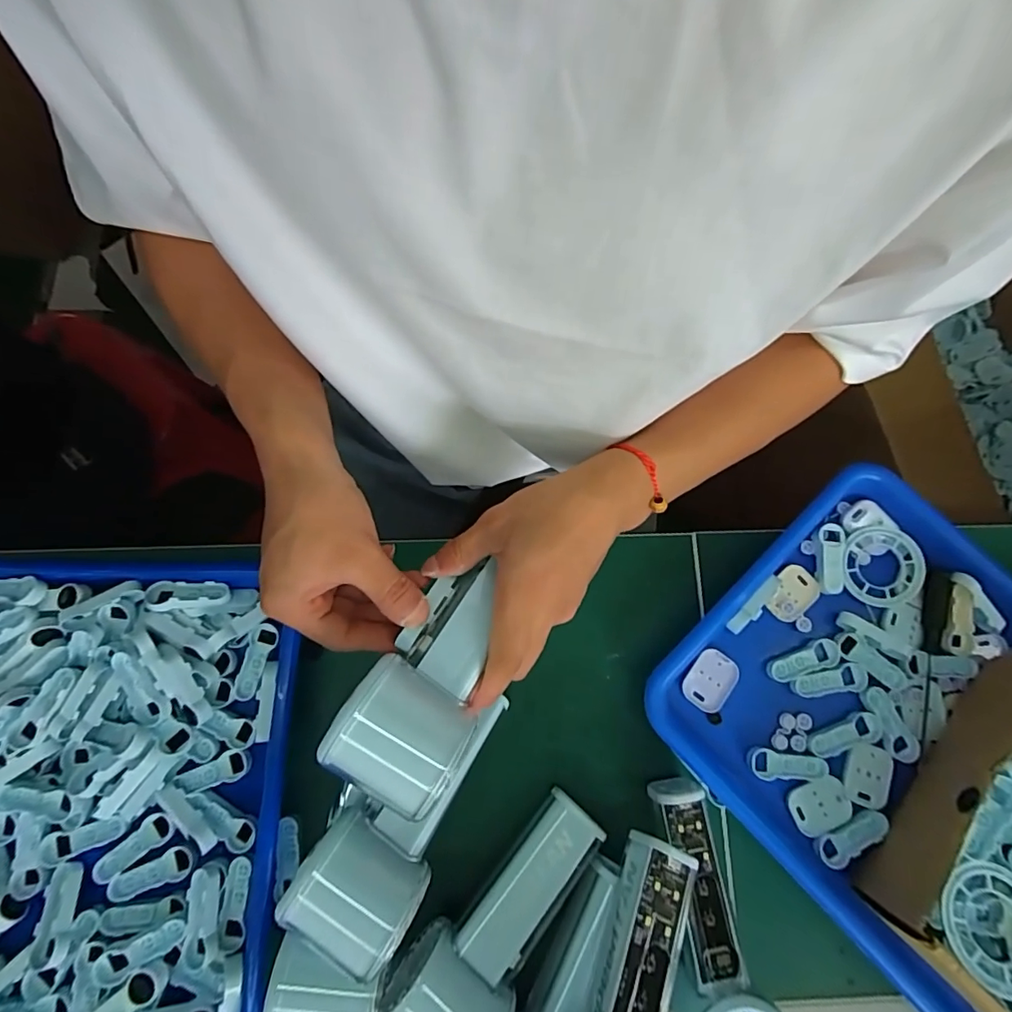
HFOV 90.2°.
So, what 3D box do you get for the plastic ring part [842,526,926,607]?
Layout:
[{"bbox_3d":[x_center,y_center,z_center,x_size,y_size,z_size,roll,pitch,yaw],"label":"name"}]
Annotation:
[{"bbox_3d":[0.273,0.043,0.365,0.054,0.011,0.056,4,78,-1],"label":"plastic ring part"}]

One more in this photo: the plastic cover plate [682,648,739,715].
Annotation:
[{"bbox_3d":[0.143,0.122,0.351,0.031,0.004,0.040,35,79,6],"label":"plastic cover plate"}]

